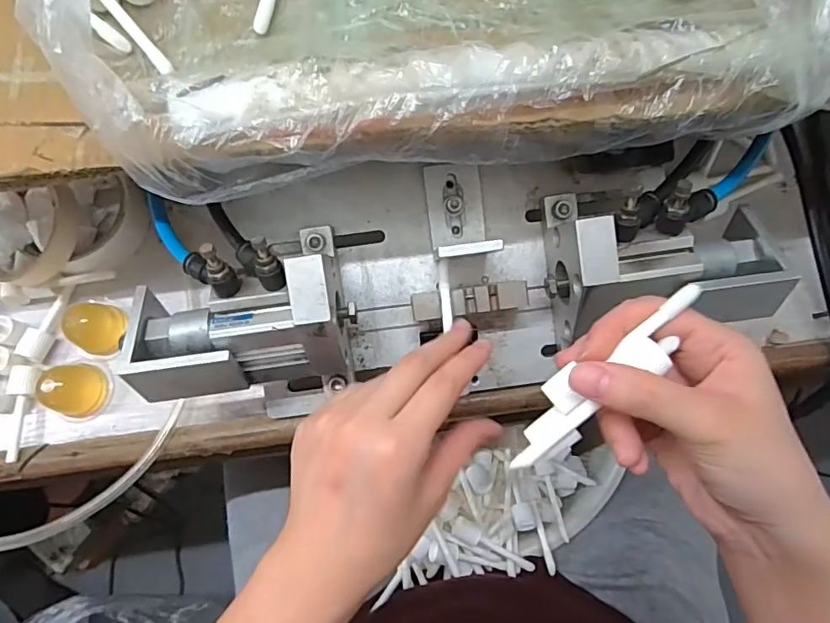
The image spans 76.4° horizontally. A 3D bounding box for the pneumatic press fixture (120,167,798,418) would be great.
[{"bbox_3d":[0.022,-0.027,0.326,0.379,0.092,0.137,-6,76,0],"label":"pneumatic press fixture"}]

